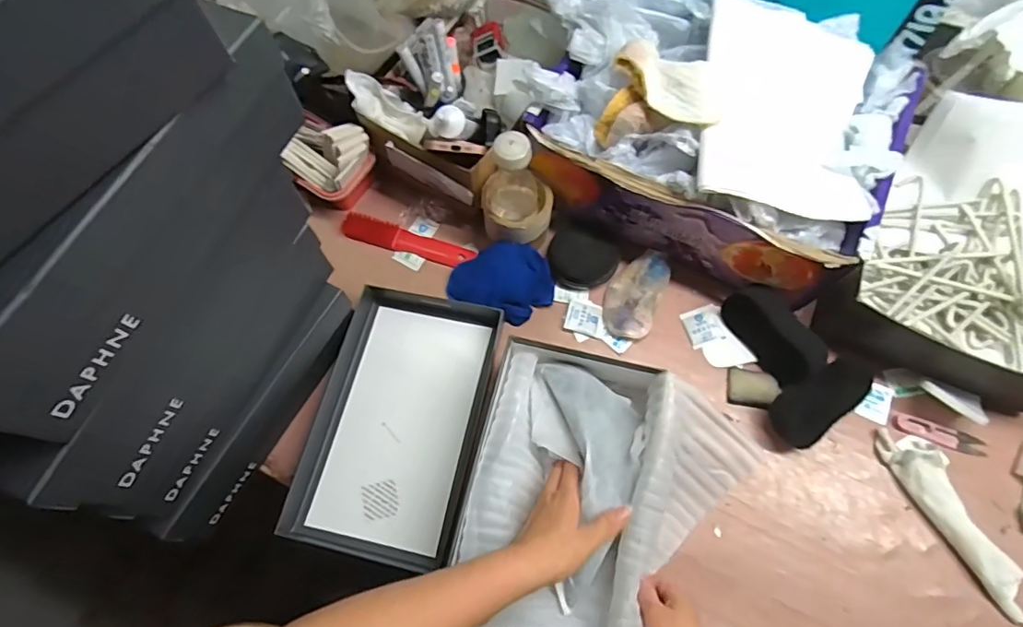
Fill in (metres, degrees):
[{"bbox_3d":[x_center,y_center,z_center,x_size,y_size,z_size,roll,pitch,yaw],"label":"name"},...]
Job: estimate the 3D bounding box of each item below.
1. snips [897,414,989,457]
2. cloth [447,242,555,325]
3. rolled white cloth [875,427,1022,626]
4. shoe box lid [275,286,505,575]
[{"bbox_3d":[0.510,0.145,0.615,0.108,0.018,0.027,17,70,7],"label":"snips"},{"bbox_3d":[-0.010,-0.046,0.687,0.132,0.041,0.098,21,70,8],"label":"cloth"},{"bbox_3d":[0.489,0.225,0.572,0.062,0.034,0.209,-19,69,-7],"label":"rolled white cloth"},{"bbox_3d":[-0.132,0.126,0.625,0.184,0.034,0.308,12,69,5],"label":"shoe box lid"}]

